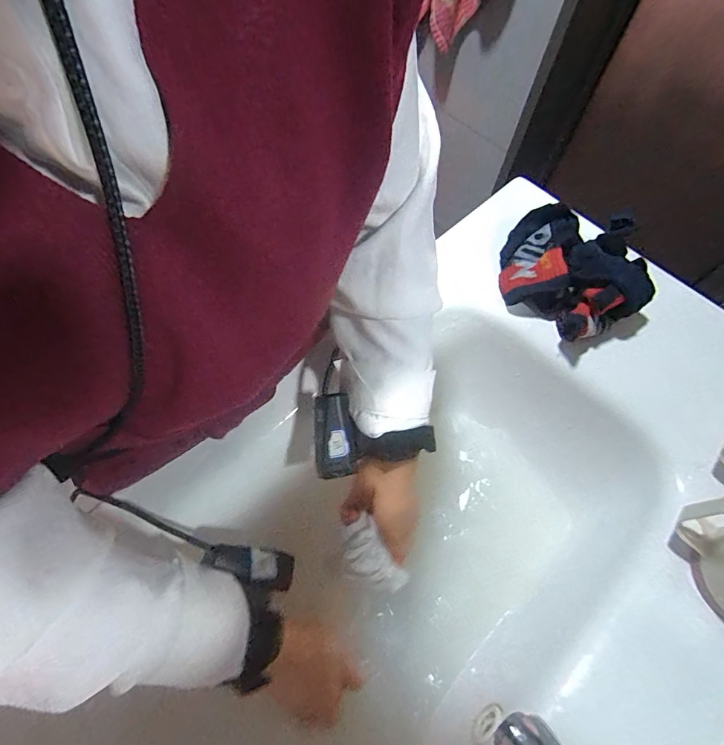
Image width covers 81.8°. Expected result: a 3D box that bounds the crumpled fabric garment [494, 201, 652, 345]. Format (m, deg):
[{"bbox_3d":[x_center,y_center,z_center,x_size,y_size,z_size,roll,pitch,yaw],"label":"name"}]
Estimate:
[{"bbox_3d":[0.210,-0.107,0.434,0.113,0.051,0.147,-27,68,-13],"label":"crumpled fabric garment"}]

